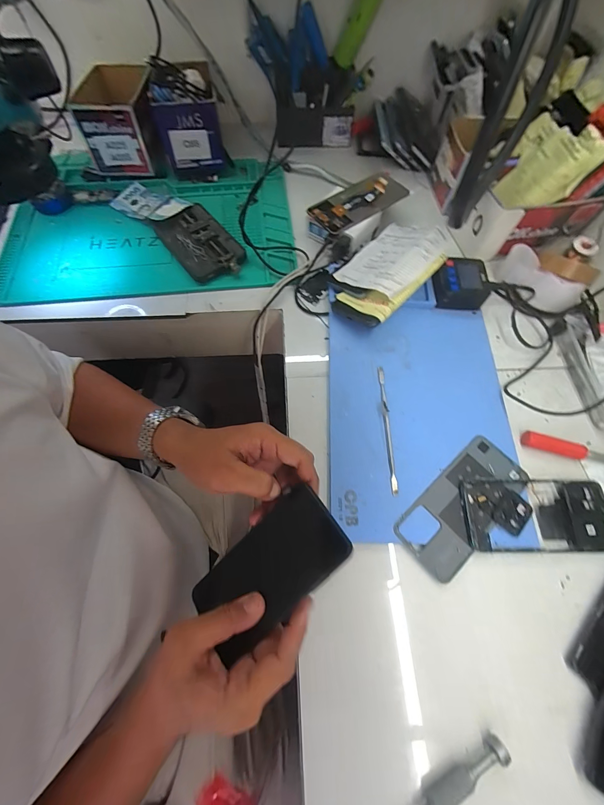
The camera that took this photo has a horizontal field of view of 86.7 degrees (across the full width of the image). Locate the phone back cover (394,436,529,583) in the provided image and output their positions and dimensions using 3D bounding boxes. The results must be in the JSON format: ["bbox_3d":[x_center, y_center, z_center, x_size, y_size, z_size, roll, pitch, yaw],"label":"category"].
[{"bbox_3d":[0.179,0.111,0.354,0.159,0.009,0.072,-40,74,-16],"label":"phone back cover"}]

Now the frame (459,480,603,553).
[{"bbox_3d":[0.258,0.123,0.348,0.165,0.008,0.074,0,67,-2],"label":"frame"}]

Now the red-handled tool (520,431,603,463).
[{"bbox_3d":[0.318,0.056,0.380,0.105,0.012,0.015,17,68,5],"label":"red-handled tool"}]

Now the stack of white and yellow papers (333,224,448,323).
[{"bbox_3d":[0.118,-0.186,0.449,0.106,0.030,0.175,35,74,33],"label":"stack of white and yellow papers"}]

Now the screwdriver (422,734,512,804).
[{"bbox_3d":[0.123,0.312,0.259,0.107,0.012,0.014,-24,70,-12],"label":"screwdriver"}]

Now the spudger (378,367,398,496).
[{"bbox_3d":[0.102,0.028,0.381,0.008,0.005,0.157,1,67,-2],"label":"spudger"}]

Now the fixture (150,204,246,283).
[{"bbox_3d":[-0.156,-0.248,0.494,0.087,0.023,0.154,-34,73,-15],"label":"fixture"}]

